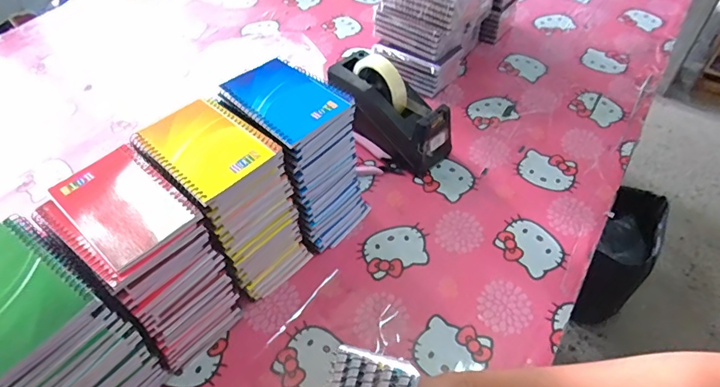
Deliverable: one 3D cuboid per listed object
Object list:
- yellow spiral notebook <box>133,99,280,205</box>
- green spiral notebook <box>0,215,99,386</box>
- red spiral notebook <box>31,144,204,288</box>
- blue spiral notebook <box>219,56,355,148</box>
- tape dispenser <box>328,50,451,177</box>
[{"bbox_3d":[-0.151,-0.050,0.443,0.121,0.007,0.094,35,60,27],"label":"yellow spiral notebook"},{"bbox_3d":[-0.281,0.080,0.352,0.127,0.011,0.094,29,57,23],"label":"green spiral notebook"},{"bbox_3d":[-0.220,0.014,0.405,0.128,0.010,0.098,31,58,25],"label":"red spiral notebook"},{"bbox_3d":[-0.080,-0.106,0.488,0.122,0.011,0.091,37,60,28],"label":"blue spiral notebook"},{"bbox_3d":[0.042,-0.131,0.673,0.199,0.122,0.078,37,60,28],"label":"tape dispenser"}]

